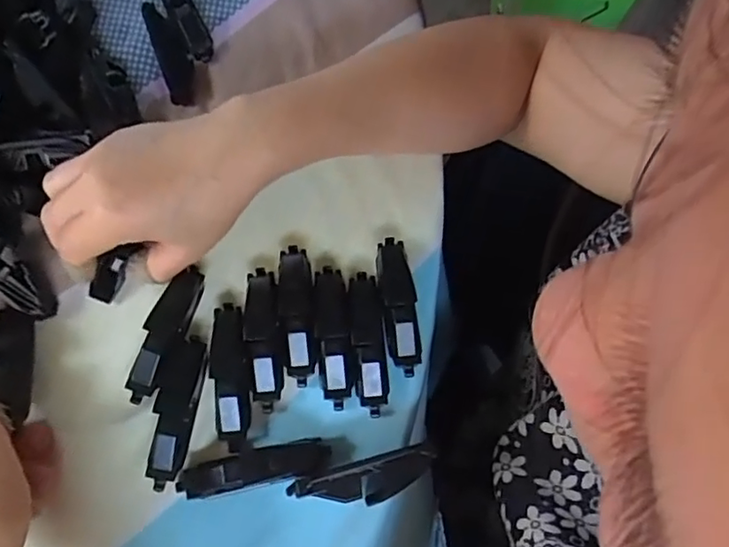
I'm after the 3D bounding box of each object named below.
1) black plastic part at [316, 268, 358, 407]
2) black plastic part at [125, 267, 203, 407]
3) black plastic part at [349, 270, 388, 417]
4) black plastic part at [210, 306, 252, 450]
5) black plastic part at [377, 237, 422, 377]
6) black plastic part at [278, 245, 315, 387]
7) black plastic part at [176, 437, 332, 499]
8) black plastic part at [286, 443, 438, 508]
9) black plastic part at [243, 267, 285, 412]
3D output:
[{"bbox_3d":[-0.017,0.034,0.343,0.021,0.017,0.080,-3,72,-2],"label":"black plastic part"},{"bbox_3d":[-0.114,0.033,0.342,0.019,0.015,0.078,15,72,4],"label":"black plastic part"},{"bbox_3d":[0.002,0.038,0.342,0.019,0.017,0.080,-3,72,-2],"label":"black plastic part"},{"bbox_3d":[-0.074,0.055,0.335,0.021,0.015,0.080,-7,72,-3],"label":"black plastic part"},{"bbox_3d":[0.020,0.016,0.348,0.019,0.021,0.081,-4,72,-2],"label":"black plastic part"},{"bbox_3d":[-0.039,0.022,0.346,0.020,0.016,0.080,-3,72,-2],"label":"black plastic part"},{"bbox_3d":[-0.059,0.103,0.319,0.081,0.020,0.019,-10,72,-4],"label":"black plastic part"},{"bbox_3d":[0.000,0.110,0.319,0.077,0.018,0.022,-15,73,-6],"label":"black plastic part"},{"bbox_3d":[-0.056,0.034,0.340,0.022,0.020,0.080,-9,72,-4],"label":"black plastic part"}]

